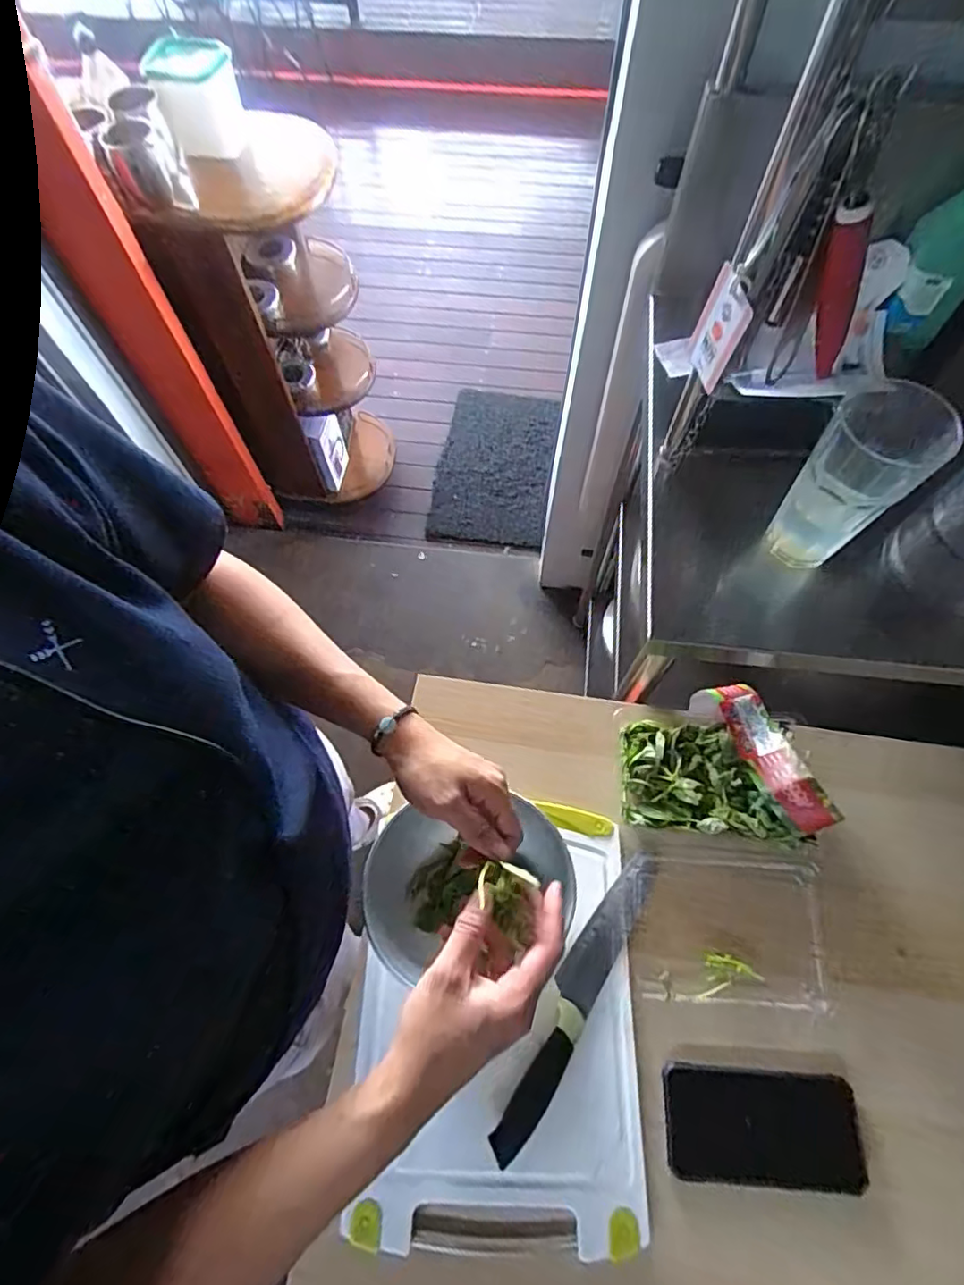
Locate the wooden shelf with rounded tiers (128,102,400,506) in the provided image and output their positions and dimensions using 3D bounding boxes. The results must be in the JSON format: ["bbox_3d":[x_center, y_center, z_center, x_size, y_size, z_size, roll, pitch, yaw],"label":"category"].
[{"bbox_3d":[-0.439,-0.693,1.454,0.257,0.854,0.419,14,66,7],"label":"wooden shelf with rounded tiers"}]

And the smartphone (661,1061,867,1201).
[{"bbox_3d":[0.243,0.422,0.501,0.159,0.008,0.080,-1,58,8],"label":"smartphone"}]

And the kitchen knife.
[{"bbox_3d":[0.088,0.325,0.538,0.041,0.014,0.279,31,69,14],"label":"kitchen knife"}]

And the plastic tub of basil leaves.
[{"bbox_3d":[0.243,0.123,0.600,0.184,0.067,0.151,4,65,3],"label":"plastic tub of basil leaves"}]

